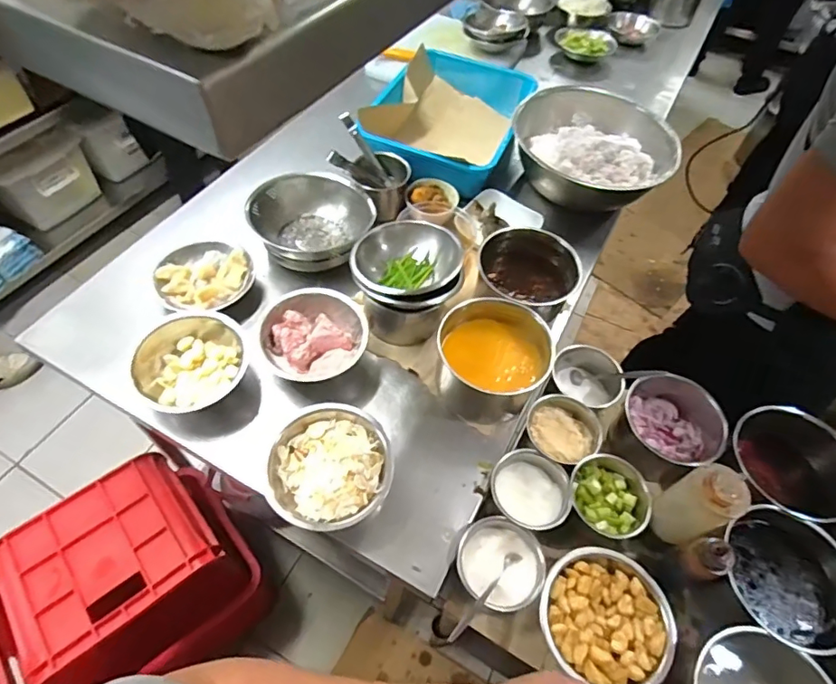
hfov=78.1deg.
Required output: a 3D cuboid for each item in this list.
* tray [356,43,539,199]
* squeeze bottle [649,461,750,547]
[{"bbox_3d":[0.059,-0.479,1.153,0.314,0.134,0.420,20,56,9],"label":"tray"},{"bbox_3d":[0.363,0.211,0.674,0.061,0.136,0.064,-18,58,-16],"label":"squeeze bottle"}]

